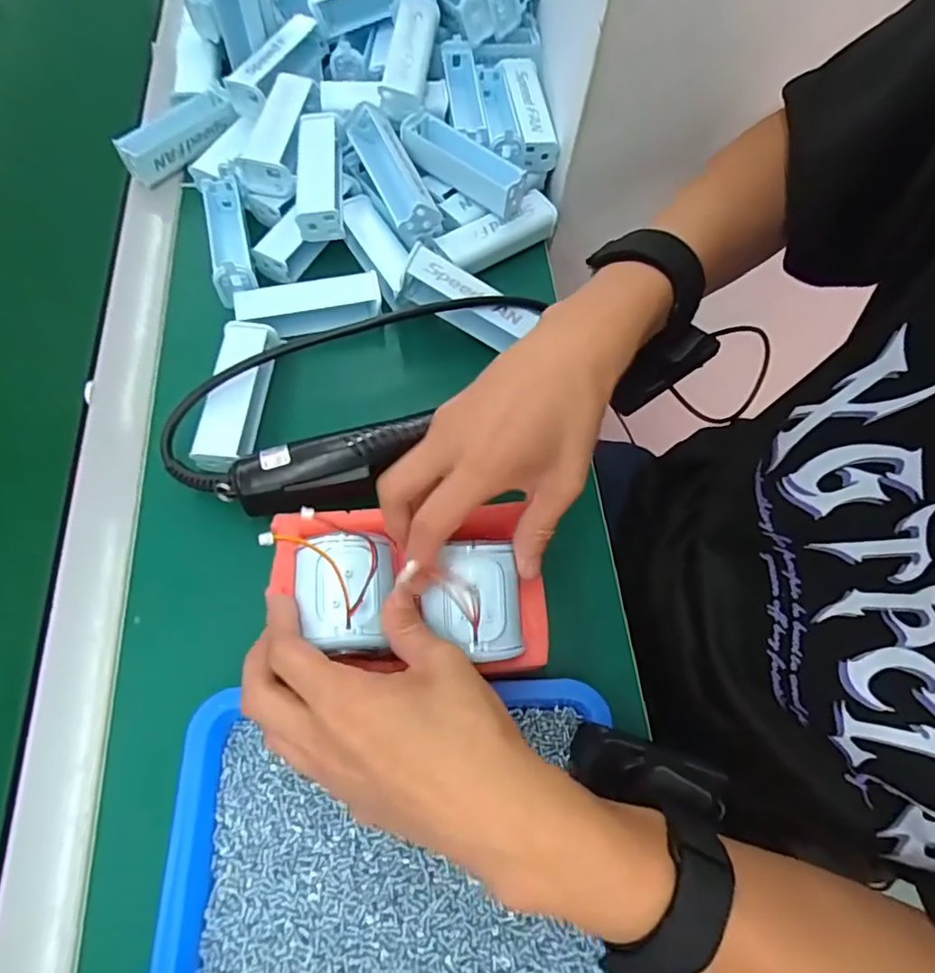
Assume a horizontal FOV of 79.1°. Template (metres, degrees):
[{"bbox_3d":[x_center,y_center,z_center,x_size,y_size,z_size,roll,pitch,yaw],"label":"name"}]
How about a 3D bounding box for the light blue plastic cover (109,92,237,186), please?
[{"bbox_3d":[-0.235,-0.286,0.464,0.029,0.028,0.095,39,70,13],"label":"light blue plastic cover"}]

